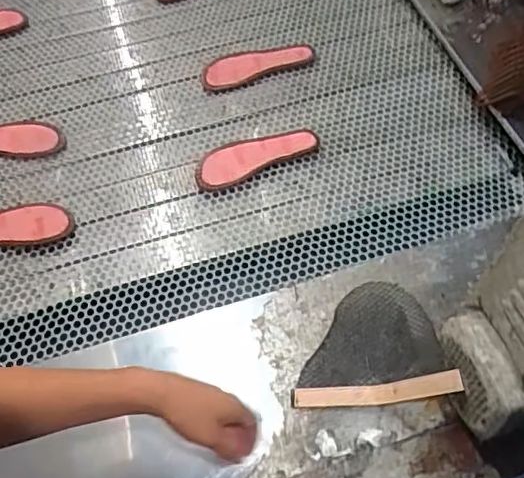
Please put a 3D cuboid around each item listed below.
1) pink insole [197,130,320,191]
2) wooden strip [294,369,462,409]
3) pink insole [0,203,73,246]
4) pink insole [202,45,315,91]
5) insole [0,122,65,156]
[{"bbox_3d":[-0.010,-0.147,0.983,0.222,0.017,0.082,-24,63,-12],"label":"pink insole"},{"bbox_3d":[0.144,0.194,0.710,0.216,0.039,0.027,-15,54,28],"label":"wooden strip"},{"bbox_3d":[-0.423,-0.018,0.915,0.226,0.010,0.076,-7,61,-2],"label":"pink insole"},{"bbox_3d":[-0.007,-0.336,1.058,0.215,0.017,0.072,-17,61,-8],"label":"pink insole"},{"bbox_3d":[-0.468,-0.182,1.009,0.216,0.012,0.071,0,67,-2],"label":"insole"}]

